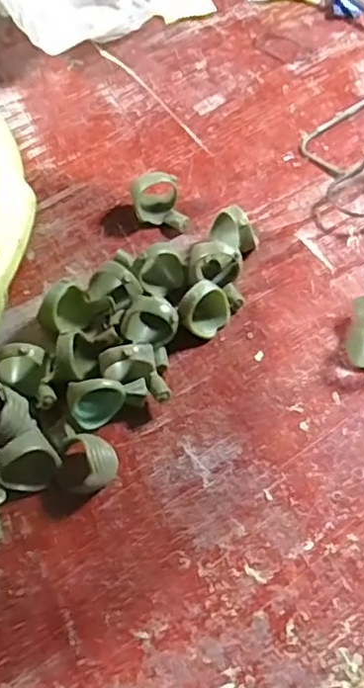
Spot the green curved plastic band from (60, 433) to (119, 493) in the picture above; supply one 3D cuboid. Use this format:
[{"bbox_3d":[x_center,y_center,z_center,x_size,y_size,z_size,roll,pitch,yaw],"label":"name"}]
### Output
[{"bbox_3d":[-0.036,0.045,0.236,0.019,0.019,0.024,-17,60,-6],"label":"green curved plastic band"}]

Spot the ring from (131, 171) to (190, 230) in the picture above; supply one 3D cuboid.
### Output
[{"bbox_3d":[-0.011,-0.069,0.301,0.023,0.022,0.024,-2,59,3],"label":"ring"}]

